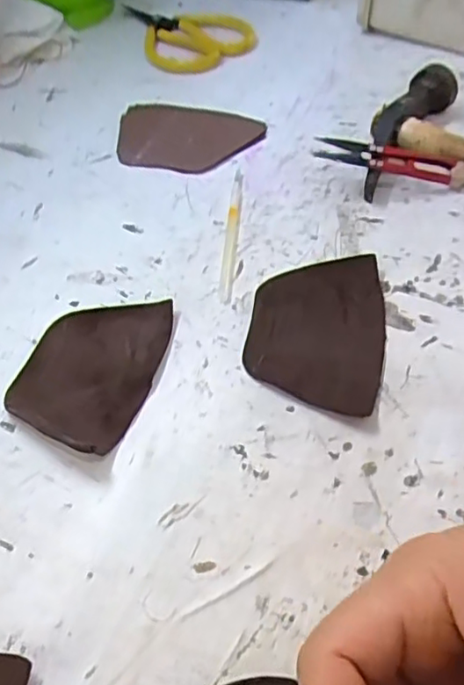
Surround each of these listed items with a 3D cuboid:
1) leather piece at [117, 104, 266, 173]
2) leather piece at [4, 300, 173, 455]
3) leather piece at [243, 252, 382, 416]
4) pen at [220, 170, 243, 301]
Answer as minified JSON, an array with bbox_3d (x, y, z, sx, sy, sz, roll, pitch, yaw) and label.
[{"bbox_3d":[-0.037,-0.163,0.482,0.116,0.006,0.088,14,49,14],"label":"leather piece"},{"bbox_3d":[-0.077,0.012,0.331,0.069,0.012,0.101,10,52,15],"label":"leather piece"},{"bbox_3d":[0.047,-0.009,0.335,0.071,0.005,0.101,8,53,8],"label":"leather piece"},{"bbox_3d":[0.000,-0.075,0.405,0.008,0.004,0.129,0,50,6],"label":"pen"}]

